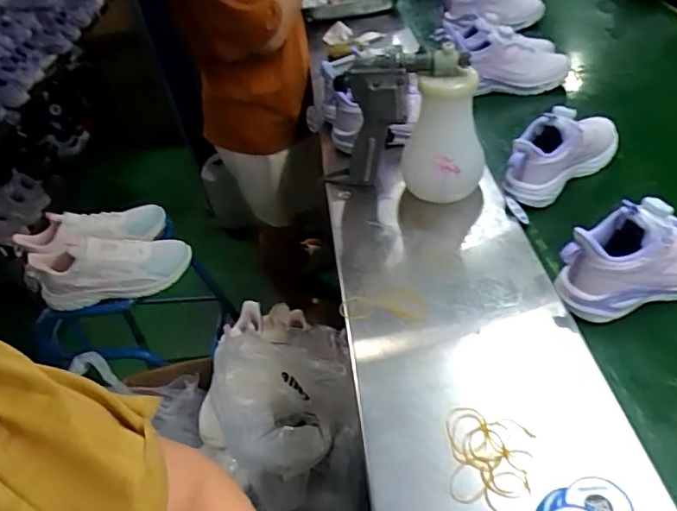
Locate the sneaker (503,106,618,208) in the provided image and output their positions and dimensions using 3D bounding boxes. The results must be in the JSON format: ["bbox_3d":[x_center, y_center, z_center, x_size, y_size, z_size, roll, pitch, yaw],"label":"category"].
[{"bbox_3d":[0.315,-0.154,0.757,0.197,0.100,0.066,-27,48,-25],"label":"sneaker"}]

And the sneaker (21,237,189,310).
[{"bbox_3d":[-0.415,0.022,1.013,0.263,0.099,0.080,-16,38,-12],"label":"sneaker"}]

